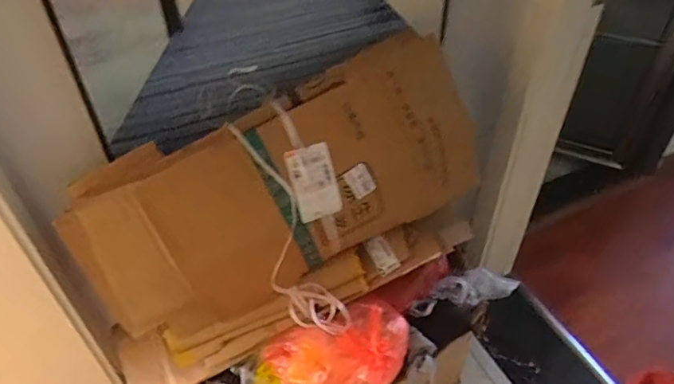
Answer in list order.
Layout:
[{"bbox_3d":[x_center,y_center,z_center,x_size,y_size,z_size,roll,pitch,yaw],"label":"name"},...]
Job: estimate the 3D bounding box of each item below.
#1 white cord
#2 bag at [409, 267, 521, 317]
[{"bbox_3d":[-0.081,0.085,0.928,0.105,0.433,0.110,-14,24,7],"label":"white cord"},{"bbox_3d":[0.277,0.223,1.153,0.258,0.053,0.063,-16,45,-12],"label":"bag"}]

